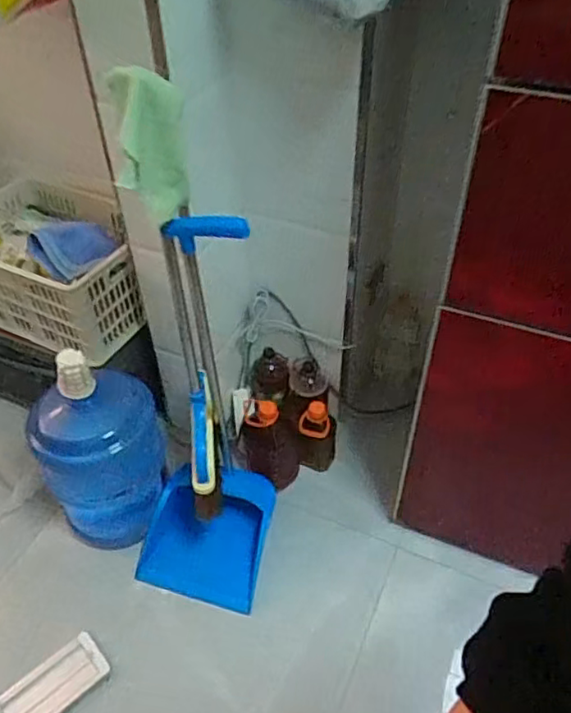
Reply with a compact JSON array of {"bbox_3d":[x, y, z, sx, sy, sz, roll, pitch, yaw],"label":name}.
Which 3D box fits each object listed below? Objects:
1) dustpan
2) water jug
[{"bbox_3d":[-0.179,0.145,1.154,0.260,0.838,0.286,10,46,11],"label":"dustpan"},{"bbox_3d":[-0.403,0.186,1.331,0.257,0.476,0.249,-15,47,-13],"label":"water jug"}]

